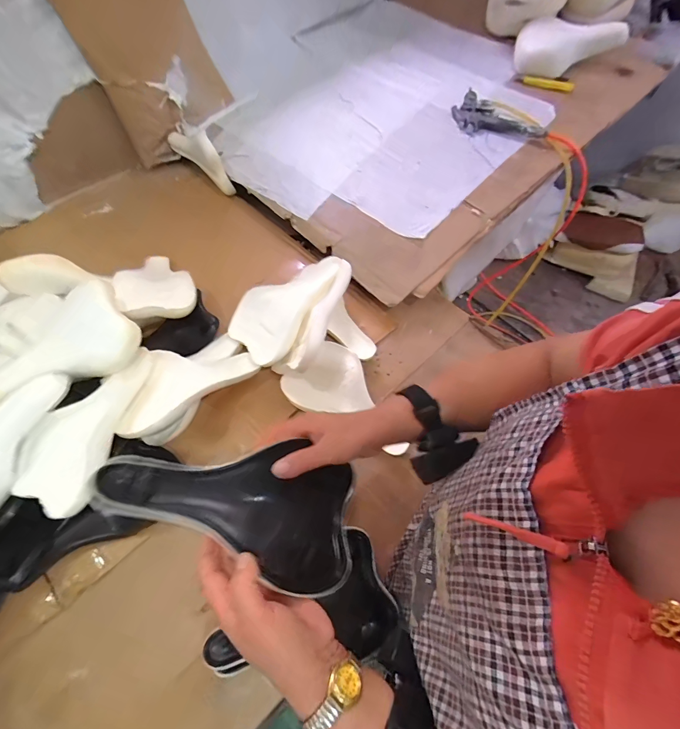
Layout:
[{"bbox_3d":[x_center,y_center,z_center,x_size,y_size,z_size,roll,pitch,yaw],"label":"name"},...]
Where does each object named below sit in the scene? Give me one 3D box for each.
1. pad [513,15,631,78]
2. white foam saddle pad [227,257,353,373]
[{"bbox_3d":[0.555,-0.777,0.860,0.256,0.098,0.097,-5,61,-4],"label":"pad"},{"bbox_3d":[-0.079,-0.104,0.645,0.177,0.094,0.221,29,64,14],"label":"white foam saddle pad"}]

